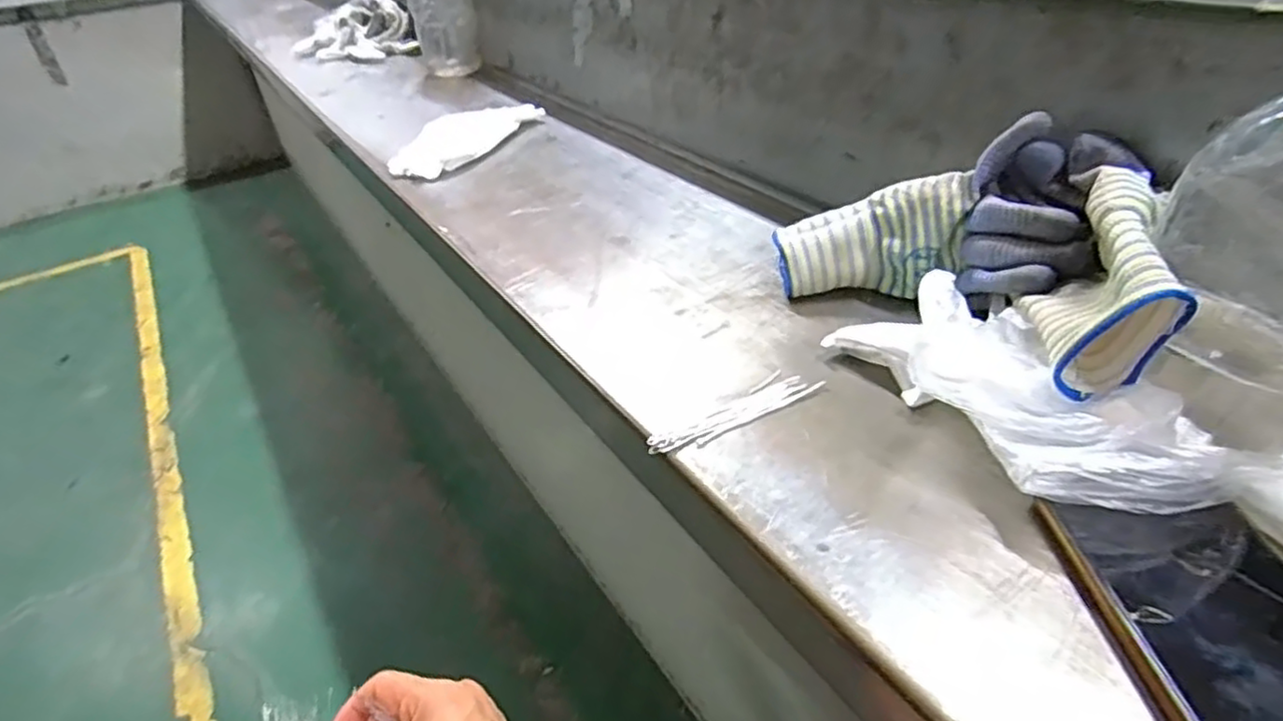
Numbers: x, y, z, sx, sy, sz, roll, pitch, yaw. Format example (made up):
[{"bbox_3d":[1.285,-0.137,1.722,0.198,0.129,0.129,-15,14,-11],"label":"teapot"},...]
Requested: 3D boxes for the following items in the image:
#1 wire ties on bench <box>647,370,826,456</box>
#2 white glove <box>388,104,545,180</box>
[{"bbox_3d":[0.053,0.029,0.383,0.105,0.004,0.026,-23,40,-24],"label":"wire ties on bench"},{"bbox_3d":[-0.203,-0.260,0.779,0.083,0.023,0.202,13,39,21],"label":"white glove"}]

